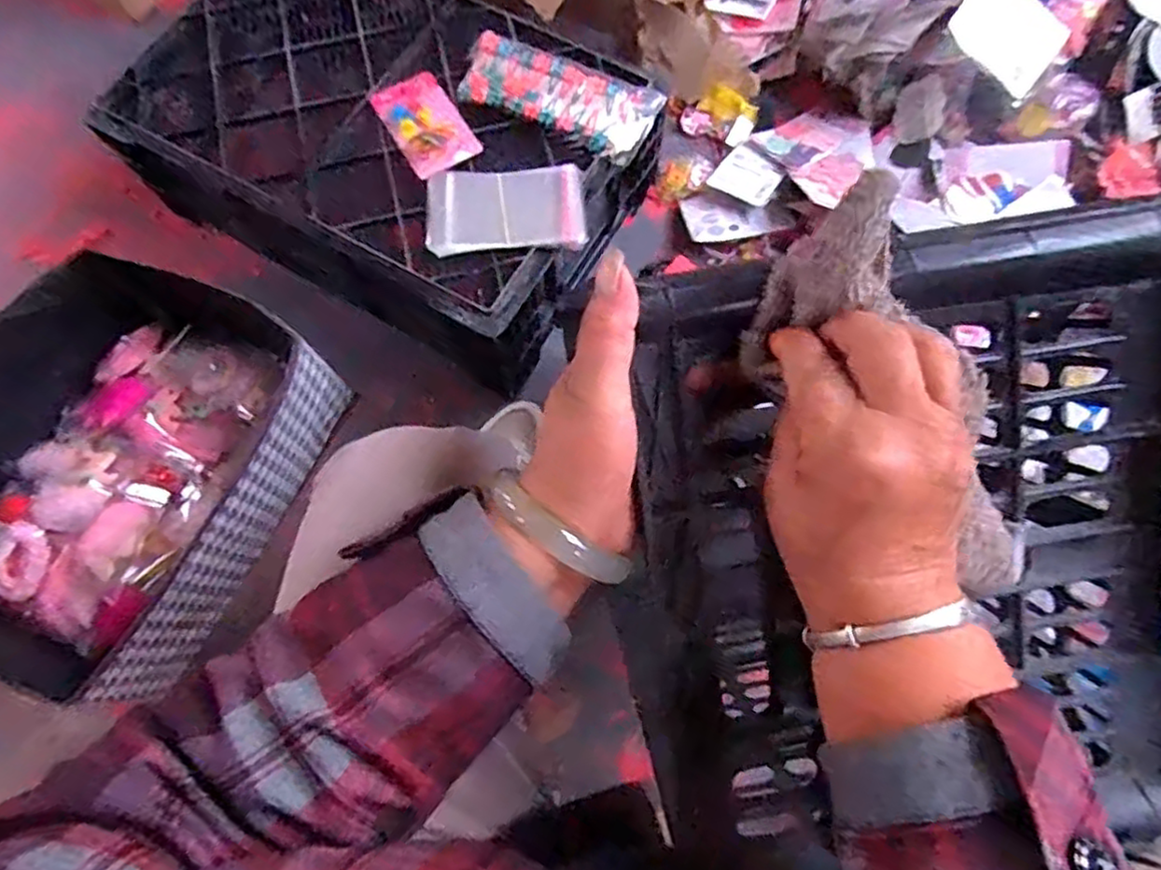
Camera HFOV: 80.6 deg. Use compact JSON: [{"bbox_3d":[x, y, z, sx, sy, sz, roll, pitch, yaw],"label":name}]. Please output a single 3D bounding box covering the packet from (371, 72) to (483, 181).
[{"bbox_3d":[-0.178,-0.357,0.781,0.080,0.008,0.145,-29,71,-13],"label":"packet"}]

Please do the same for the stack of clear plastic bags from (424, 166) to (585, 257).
[{"bbox_3d":[-0.081,-0.245,0.741,0.164,0.020,0.100,-7,72,-1],"label":"stack of clear plastic bags"}]

